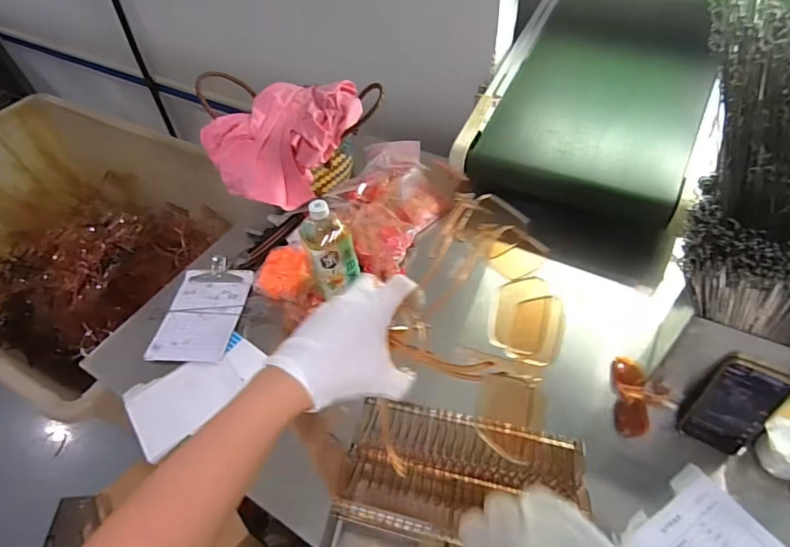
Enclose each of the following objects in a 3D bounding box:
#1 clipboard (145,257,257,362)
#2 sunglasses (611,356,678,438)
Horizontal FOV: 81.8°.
[{"bbox_3d":[-0.372,0.070,0.884,0.153,0.025,0.225,2,50,7],"label":"clipboard"},{"bbox_3d":[0.400,0.199,0.748,0.093,0.059,0.152,10,37,13],"label":"sunglasses"}]

